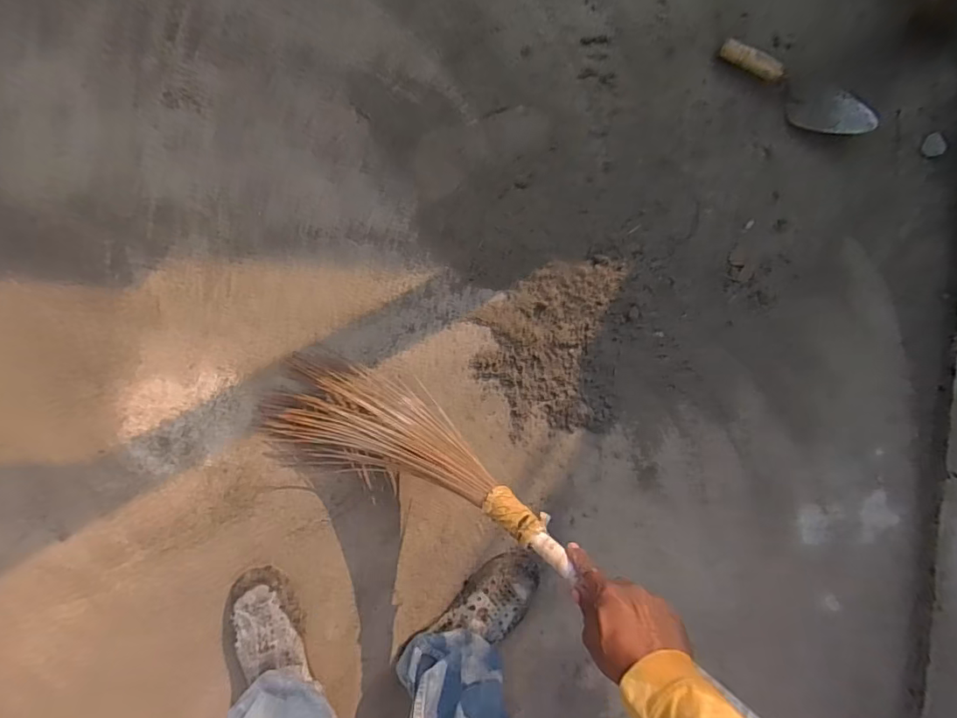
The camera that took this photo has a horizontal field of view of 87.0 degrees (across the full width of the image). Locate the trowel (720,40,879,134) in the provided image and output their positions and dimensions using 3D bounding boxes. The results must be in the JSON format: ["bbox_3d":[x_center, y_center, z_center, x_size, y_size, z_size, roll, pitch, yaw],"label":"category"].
[{"bbox_3d":[0.577,-0.486,0.922,0.310,0.049,0.091,15,91,-8],"label":"trowel"}]

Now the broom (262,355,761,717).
[{"bbox_3d":[0.034,0.218,0.638,0.890,0.148,0.170,26,89,35],"label":"broom"}]

